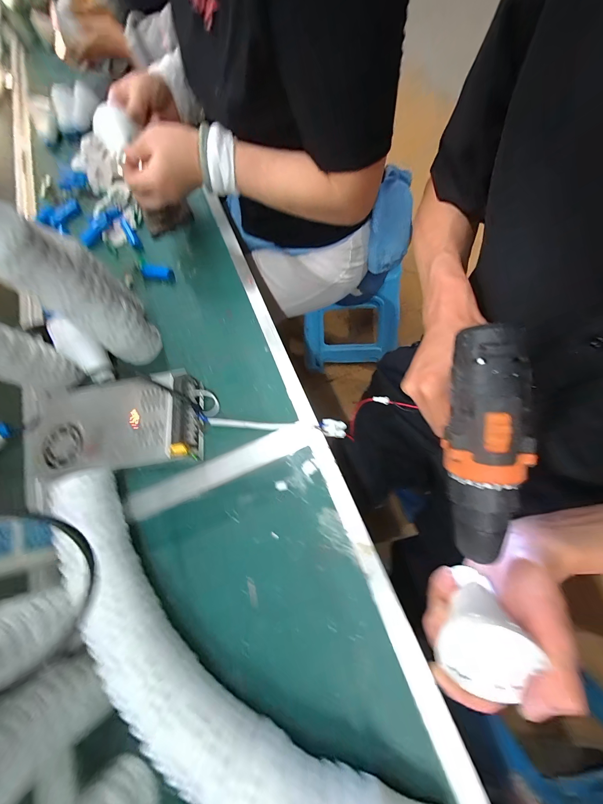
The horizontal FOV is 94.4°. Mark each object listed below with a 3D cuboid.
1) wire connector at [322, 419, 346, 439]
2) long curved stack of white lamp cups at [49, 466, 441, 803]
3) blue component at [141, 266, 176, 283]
[{"bbox_3d":[0.043,0.035,0.369,0.032,0.006,0.023,9,83,-11],"label":"wire connector"},{"bbox_3d":[-0.101,0.258,0.272,0.504,0.068,0.120,35,80,17],"label":"long curved stack of white lamp cups"},{"bbox_3d":[-0.246,-0.222,0.482,0.060,0.011,0.023,8,73,11],"label":"blue component"}]

